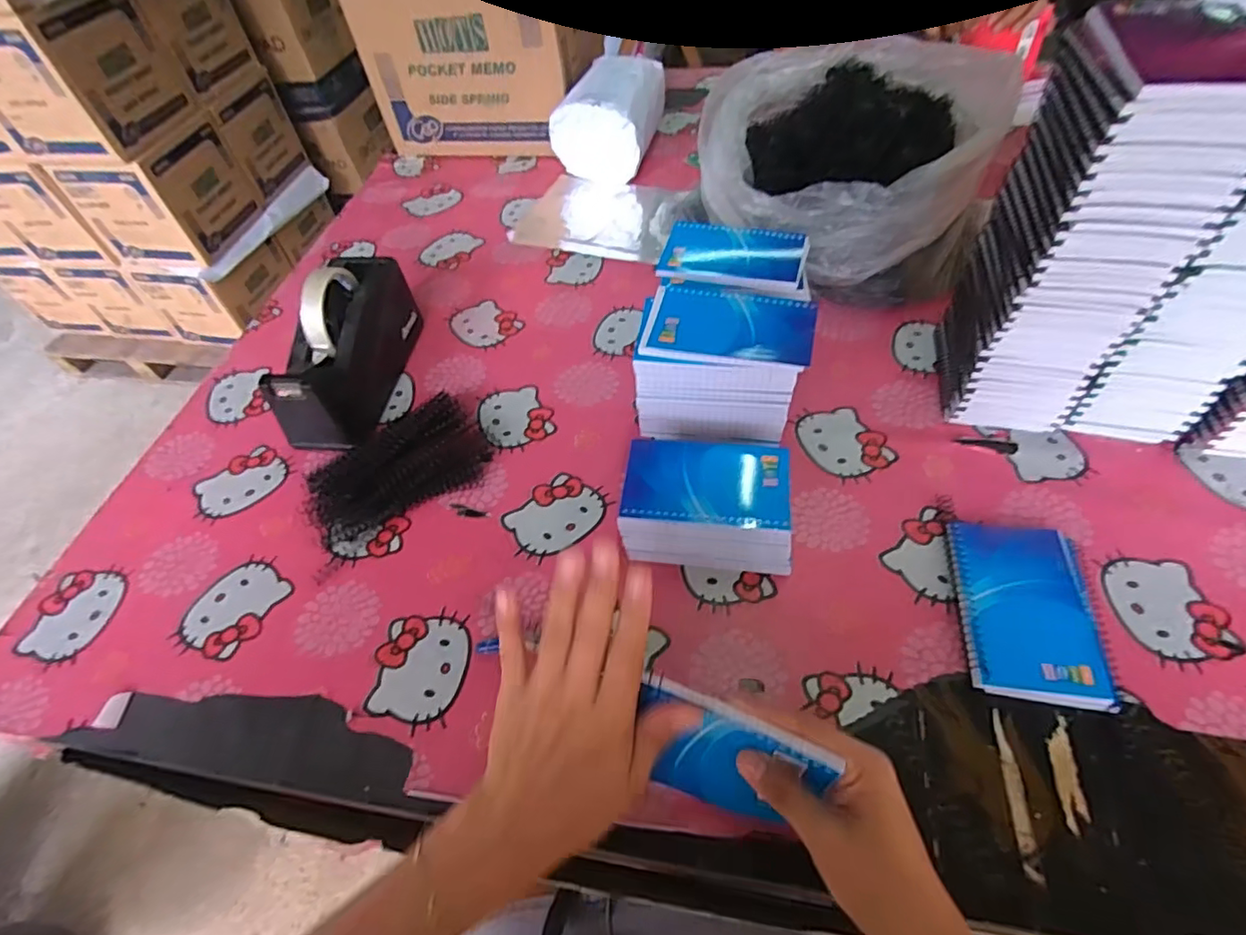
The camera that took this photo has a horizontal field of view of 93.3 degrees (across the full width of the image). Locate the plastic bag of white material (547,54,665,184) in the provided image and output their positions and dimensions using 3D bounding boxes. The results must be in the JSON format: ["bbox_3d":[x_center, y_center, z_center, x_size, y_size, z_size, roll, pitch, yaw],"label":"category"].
[{"bbox_3d":[-0.017,-0.507,0.860,0.126,0.111,0.178,10,55,13],"label":"plastic bag of white material"}]

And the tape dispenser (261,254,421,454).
[{"bbox_3d":[-0.279,-0.123,0.592,0.073,0.117,0.201,1,54,6],"label":"tape dispenser"}]

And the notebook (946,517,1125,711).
[{"bbox_3d":[0.293,0.101,0.427,0.091,0.017,0.130,6,55,10],"label":"notebook"}]

